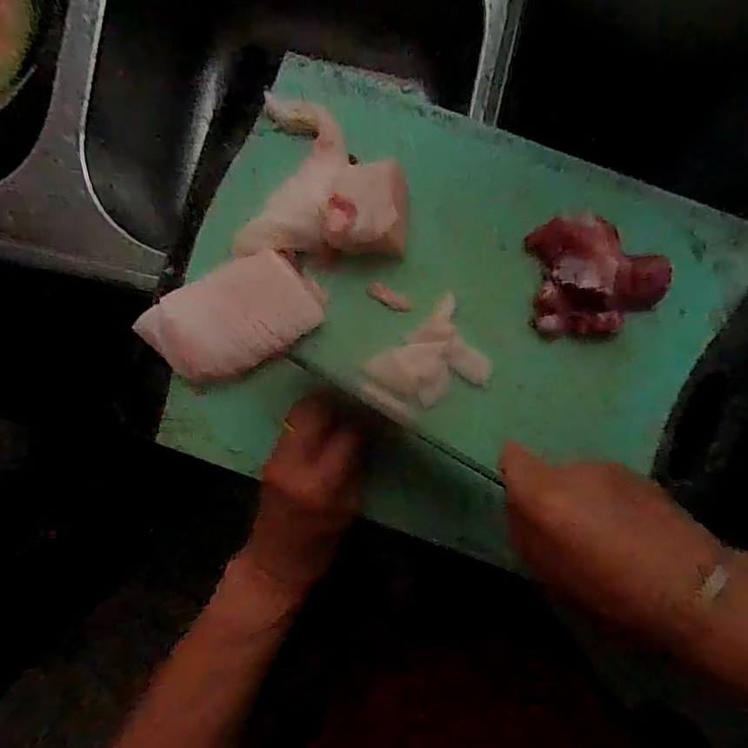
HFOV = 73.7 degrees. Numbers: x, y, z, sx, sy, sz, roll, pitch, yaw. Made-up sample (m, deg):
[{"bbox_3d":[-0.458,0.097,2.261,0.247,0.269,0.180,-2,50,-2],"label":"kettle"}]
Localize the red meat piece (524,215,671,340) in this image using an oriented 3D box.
[{"bbox_3d":[0.159,-0.069,0.345,0.095,0.033,0.084,-10,92,0],"label":"red meat piece"}]

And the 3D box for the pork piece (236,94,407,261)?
[{"bbox_3d":[-0.033,-0.132,0.341,0.117,0.037,0.113,0,92,-1],"label":"pork piece"}]

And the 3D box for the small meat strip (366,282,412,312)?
[{"bbox_3d":[0.011,-0.055,0.363,0.035,0.004,0.012,32,92,-2],"label":"small meat strip"}]

